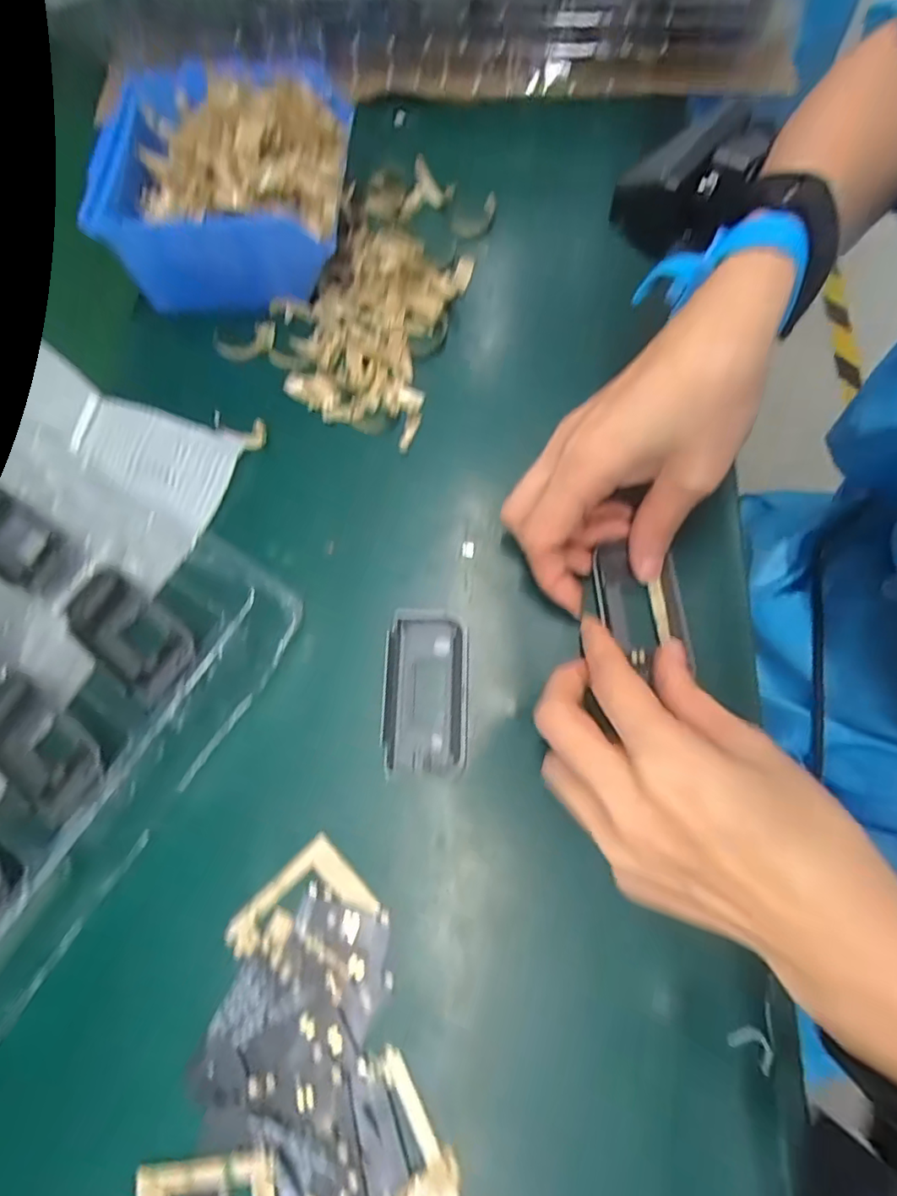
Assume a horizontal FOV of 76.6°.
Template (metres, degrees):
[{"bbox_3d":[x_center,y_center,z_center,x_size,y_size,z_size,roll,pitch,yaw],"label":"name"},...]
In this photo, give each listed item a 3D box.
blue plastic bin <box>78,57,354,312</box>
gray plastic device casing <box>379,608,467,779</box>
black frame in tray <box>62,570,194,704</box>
[{"bbox_3d":[-0.130,-0.244,0.336,0.141,0.062,0.127,1,70,0],"label":"blue plastic bin"},{"bbox_3d":[-0.011,0.043,0.266,0.038,0.008,0.075,-1,70,6],"label":"gray plastic device casing"},{"bbox_3d":[-0.148,0.016,0.263,0.074,0.010,0.035,34,77,16],"label":"black frame in tray"}]

